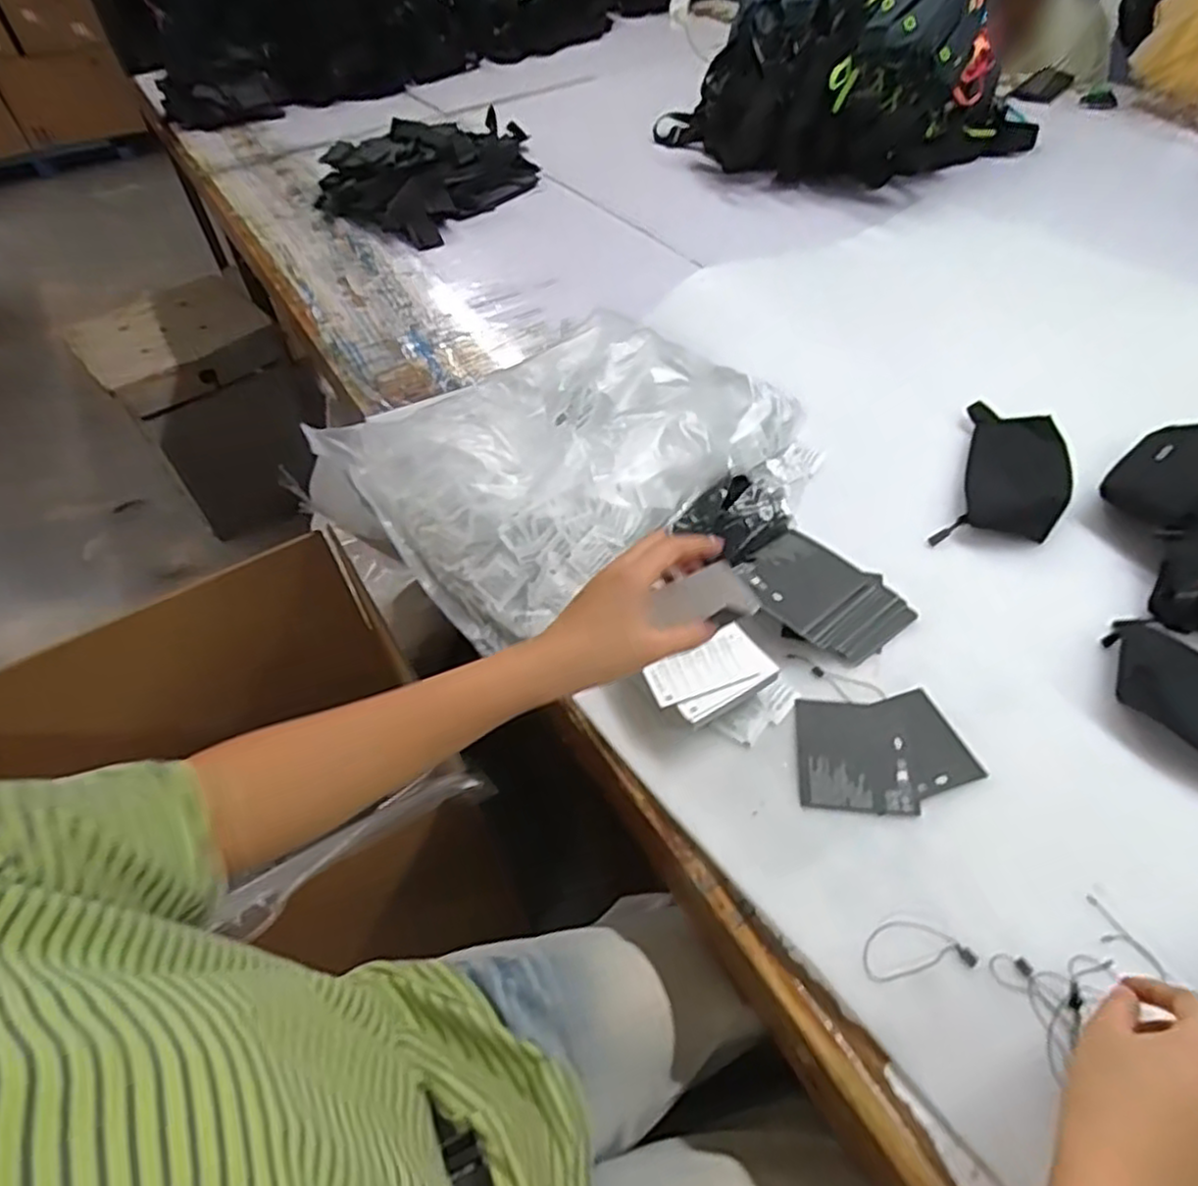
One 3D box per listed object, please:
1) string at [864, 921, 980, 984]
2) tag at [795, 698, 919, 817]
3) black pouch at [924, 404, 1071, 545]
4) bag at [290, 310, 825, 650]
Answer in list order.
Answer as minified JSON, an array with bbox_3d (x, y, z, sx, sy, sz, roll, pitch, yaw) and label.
[{"bbox_3d":[0.213,0.238,0.485,0.076,0.004,0.034,-8,47,-3],"label":"string"},{"bbox_3d":[0.206,0.130,0.581,0.086,0.006,0.095,2,48,7],"label":"tag"},{"bbox_3d":[0.436,-0.124,0.767,0.106,0.034,0.218,20,52,22],"label":"black pouch"},{"bbox_3d":[-0.029,-0.162,0.805,0.445,0.091,0.374,-34,53,-24],"label":"bag"}]

